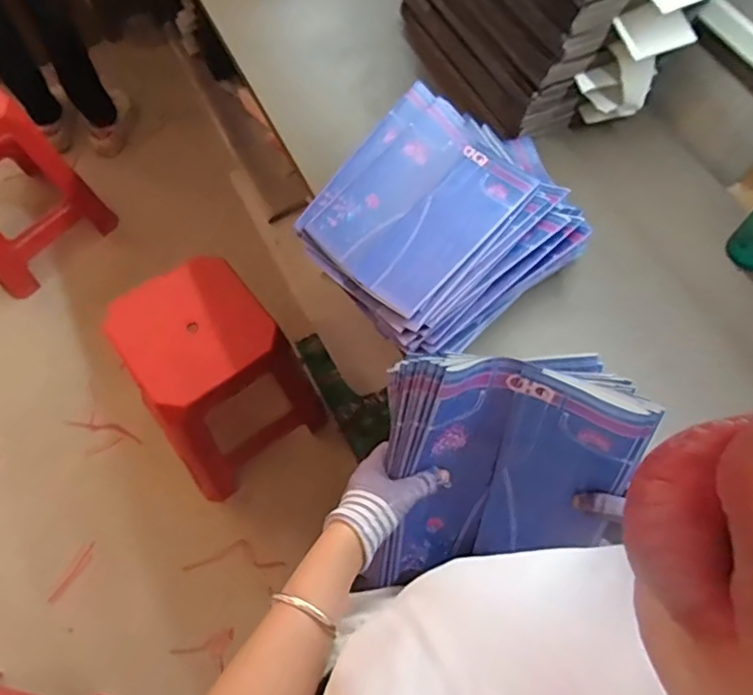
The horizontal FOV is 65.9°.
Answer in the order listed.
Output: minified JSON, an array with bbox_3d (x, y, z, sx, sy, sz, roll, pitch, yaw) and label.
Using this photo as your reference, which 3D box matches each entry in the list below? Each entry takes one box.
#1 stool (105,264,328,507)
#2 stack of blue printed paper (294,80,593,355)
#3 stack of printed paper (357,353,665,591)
[{"bbox_3d":[-0.348,0.084,1.301,0.334,0.459,0.318,-36,70,-16],"label":"stool"},{"bbox_3d":[0.107,-0.186,0.813,0.370,0.111,0.310,-40,71,-18],"label":"stack of blue printed paper"},{"bbox_3d":[0.119,0.126,0.564,0.227,0.234,0.084,8,22,-6],"label":"stack of printed paper"}]

